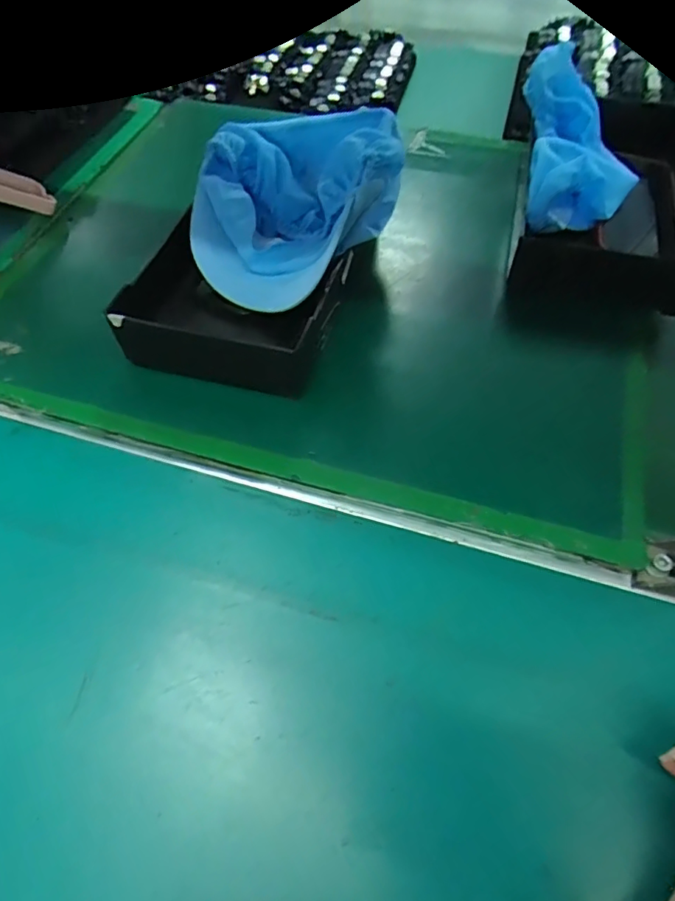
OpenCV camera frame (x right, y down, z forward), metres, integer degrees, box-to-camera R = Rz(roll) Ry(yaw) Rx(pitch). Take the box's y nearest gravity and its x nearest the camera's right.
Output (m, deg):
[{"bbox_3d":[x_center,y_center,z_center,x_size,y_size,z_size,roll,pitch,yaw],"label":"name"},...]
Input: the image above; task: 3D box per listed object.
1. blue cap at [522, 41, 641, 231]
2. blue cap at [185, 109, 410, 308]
[{"bbox_3d":[0.231,-0.277,0.526,0.103,0.090,0.168,6,57,6],"label":"blue cap"},{"bbox_3d":[-0.037,-0.221,0.492,0.173,0.122,0.181,-1,56,1],"label":"blue cap"}]

